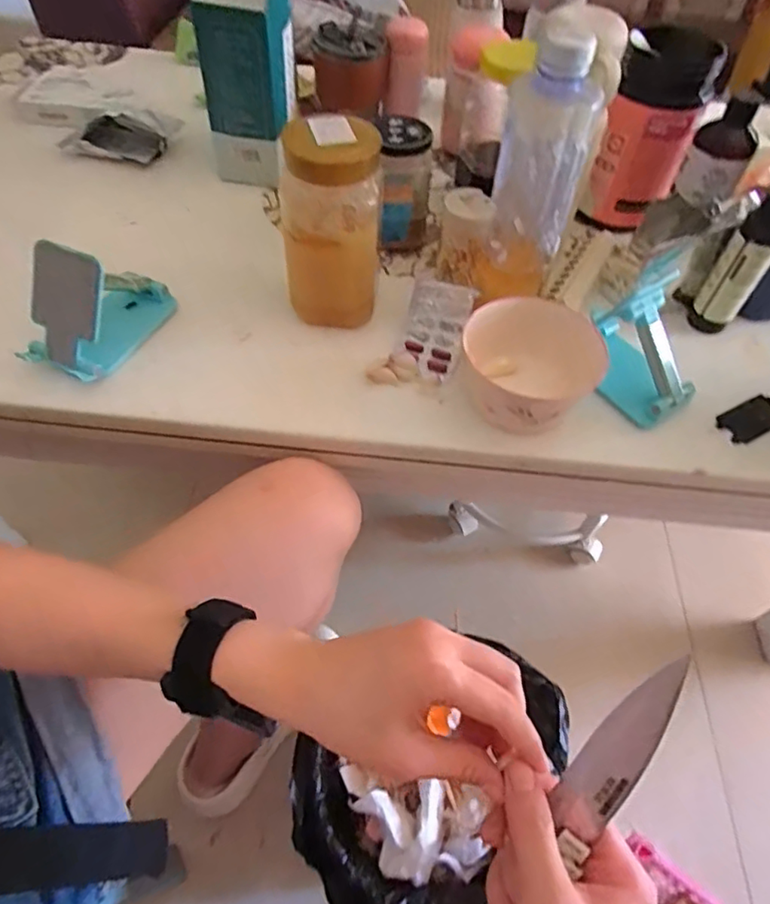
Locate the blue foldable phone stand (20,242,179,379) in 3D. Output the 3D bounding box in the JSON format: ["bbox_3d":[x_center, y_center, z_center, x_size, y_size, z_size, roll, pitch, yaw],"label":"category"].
[{"bbox_3d":[-0.239,-0.126,0.469,0.061,0.093,0.118,19,56,11],"label":"blue foldable phone stand"}]

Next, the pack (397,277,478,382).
[{"bbox_3d":[0.044,-0.108,0.511,0.057,0.016,0.093,15,78,7],"label":"pack"}]

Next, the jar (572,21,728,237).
[{"bbox_3d":[0.271,-0.334,0.589,0.085,0.167,0.095,18,55,10],"label":"jar"}]

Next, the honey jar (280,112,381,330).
[{"bbox_3d":[-0.044,-0.185,0.475,0.076,0.151,0.069,-2,54,-4],"label":"honey jar"}]

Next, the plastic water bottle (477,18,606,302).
[{"bbox_3d":[0.115,-0.199,0.436,0.062,0.208,0.054,15,55,8],"label":"plastic water bottle"}]

